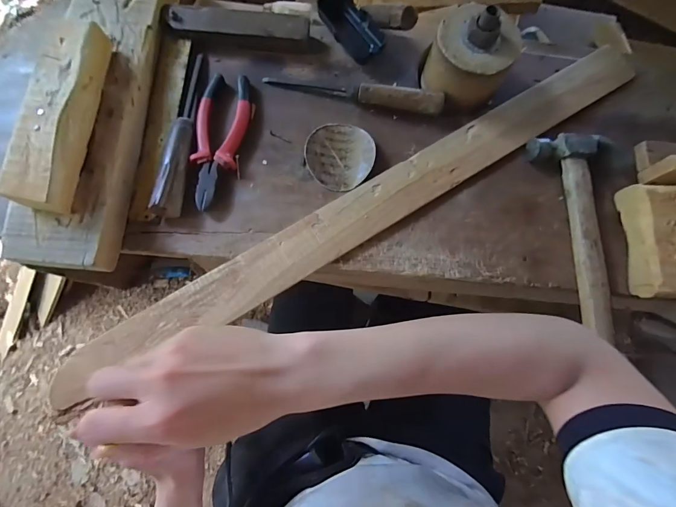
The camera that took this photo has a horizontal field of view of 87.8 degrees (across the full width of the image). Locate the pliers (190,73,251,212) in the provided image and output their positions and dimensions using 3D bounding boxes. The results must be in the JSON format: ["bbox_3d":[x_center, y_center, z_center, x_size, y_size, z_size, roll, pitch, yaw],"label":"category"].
[{"bbox_3d":[-0.150,-0.142,0.442,0.059,0.016,0.184,7,76,-2],"label":"pliers"}]

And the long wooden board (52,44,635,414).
[{"bbox_3d":[0.055,-0.063,0.435,0.810,0.016,0.070,-30,78,-9],"label":"long wooden board"}]

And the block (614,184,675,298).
[{"bbox_3d":[0.396,-0.015,0.414,0.094,0.038,0.133,-3,77,-5],"label":"block"}]

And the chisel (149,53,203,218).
[{"bbox_3d":[-0.193,-0.155,0.435,0.029,0.021,0.230,4,76,-3],"label":"chisel"}]

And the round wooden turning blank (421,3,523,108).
[{"bbox_3d":[0.166,-0.246,0.437,0.096,0.095,0.094,1,77,-4],"label":"round wooden turning blank"}]

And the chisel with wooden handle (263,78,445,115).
[{"bbox_3d":[0.019,-0.212,0.457,0.234,0.029,0.023,12,76,-1],"label":"chisel with wooden handle"}]

